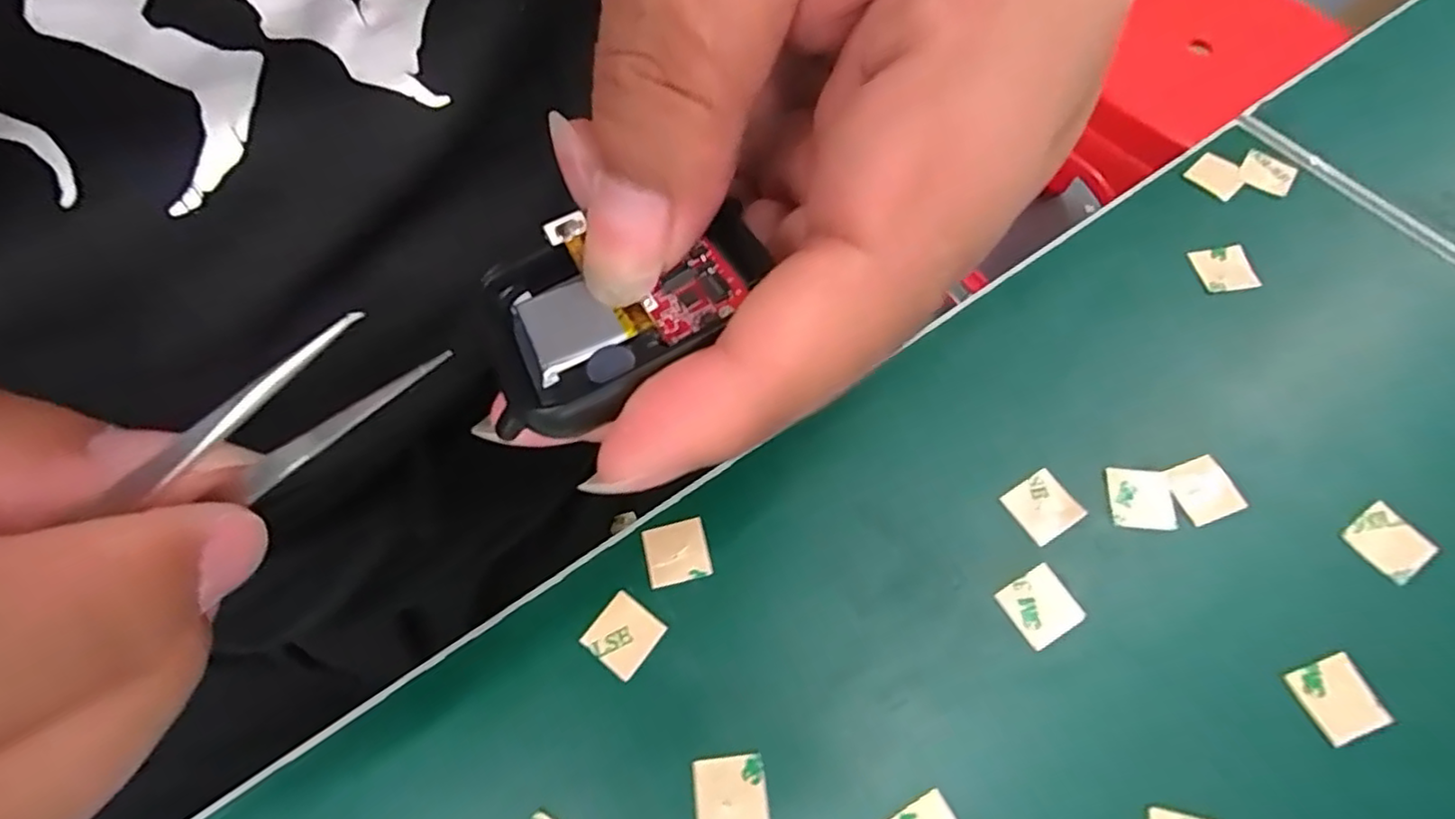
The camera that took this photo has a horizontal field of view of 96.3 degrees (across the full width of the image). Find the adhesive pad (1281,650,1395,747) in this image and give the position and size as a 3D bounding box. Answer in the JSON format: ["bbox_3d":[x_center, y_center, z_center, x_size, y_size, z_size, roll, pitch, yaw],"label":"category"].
[{"bbox_3d":[0.135,0.064,0.144,0.016,0.004,0.016,-19,65,-6],"label":"adhesive pad"}]

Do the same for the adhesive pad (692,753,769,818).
[{"bbox_3d":[0.000,0.084,0.141,0.015,0.004,0.015,-7,65,0],"label":"adhesive pad"}]

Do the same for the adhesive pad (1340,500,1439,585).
[{"bbox_3d":[0.160,0.032,0.158,0.014,0.004,0.015,-33,68,-12],"label":"adhesive pad"}]

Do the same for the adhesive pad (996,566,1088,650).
[{"bbox_3d":[0.075,0.047,0.156,0.015,0.004,0.015,-29,66,-8],"label":"adhesive pad"}]

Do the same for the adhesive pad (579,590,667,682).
[{"bbox_3d":[-0.025,0.054,0.157,0.015,0.004,0.016,34,71,17],"label":"adhesive pad"}]

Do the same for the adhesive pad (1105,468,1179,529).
[{"bbox_3d":[0.105,0.023,0.166,0.015,0.004,0.015,4,70,7],"label":"adhesive pad"}]

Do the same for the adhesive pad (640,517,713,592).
[{"bbox_3d":[-0.013,0.036,0.165,0.016,0.004,0.015,-14,65,-4],"label":"adhesive pad"}]

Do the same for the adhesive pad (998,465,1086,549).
[{"bbox_3d":[0.080,0.024,0.165,0.016,0.004,0.015,-31,67,-11],"label":"adhesive pad"}]

